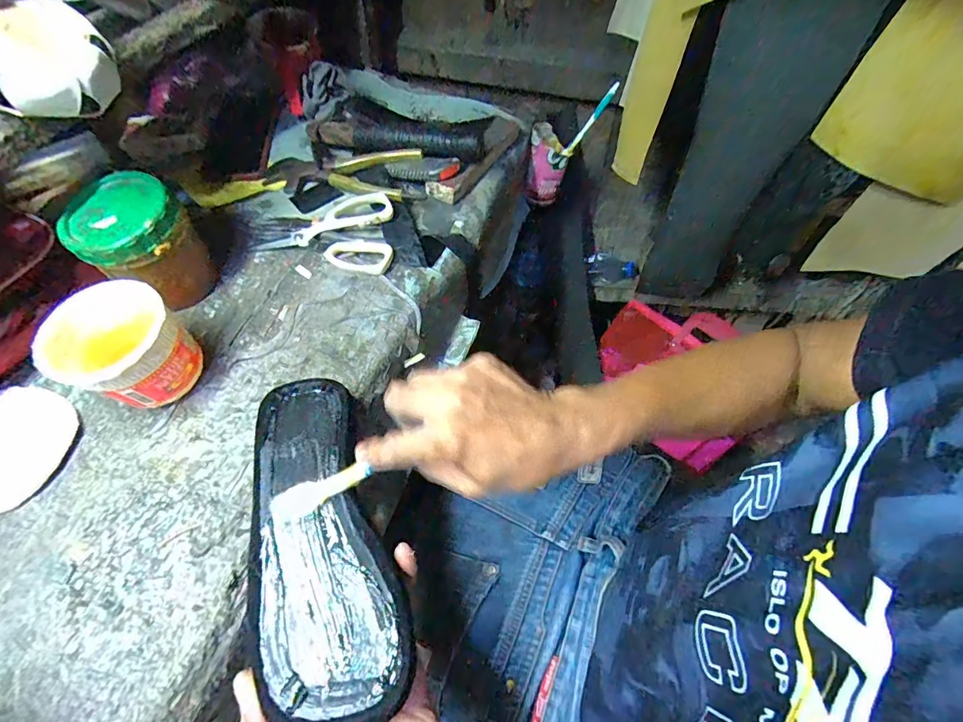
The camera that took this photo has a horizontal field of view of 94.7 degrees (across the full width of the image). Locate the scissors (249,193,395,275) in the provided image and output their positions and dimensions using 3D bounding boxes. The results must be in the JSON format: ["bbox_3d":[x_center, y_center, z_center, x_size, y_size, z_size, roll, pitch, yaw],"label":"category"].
[{"bbox_3d":[-0.171,-0.151,0.502,0.152,0.026,0.098,9,60,3],"label":"scissors"}]

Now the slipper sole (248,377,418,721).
[{"bbox_3d":[-0.119,0.117,0.320,0.091,0.012,0.242,-17,58,-12],"label":"slipper sole"}]

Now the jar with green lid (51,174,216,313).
[{"bbox_3d":[-0.319,-0.107,0.423,0.093,0.098,0.089,1,60,-2],"label":"jar with green lid"}]

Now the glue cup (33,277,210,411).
[{"bbox_3d":[-0.297,-0.005,0.380,0.080,0.088,0.088,1,60,-2],"label":"glue cup"}]

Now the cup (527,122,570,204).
[{"bbox_3d":[0.102,-0.307,0.698,0.059,0.103,0.063,1,60,-2],"label":"cup"}]

